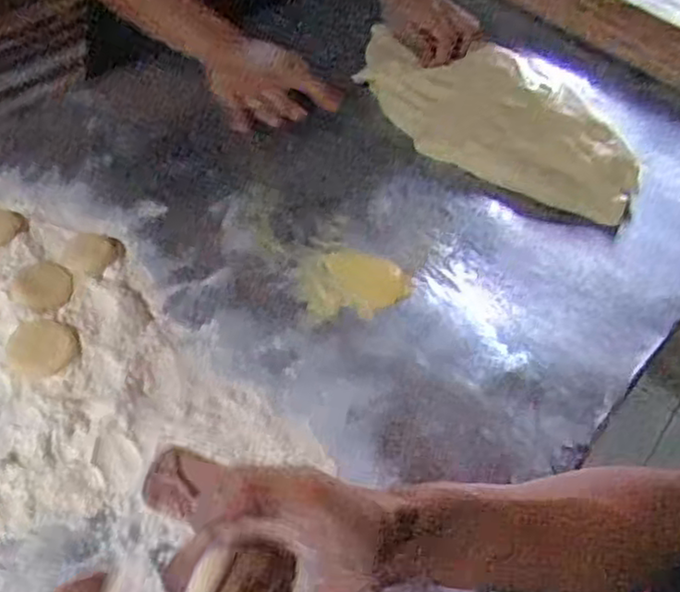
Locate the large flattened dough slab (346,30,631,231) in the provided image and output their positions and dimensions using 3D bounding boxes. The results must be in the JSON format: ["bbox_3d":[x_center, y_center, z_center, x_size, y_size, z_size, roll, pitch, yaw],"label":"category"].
[{"bbox_3d":[0.172,-0.204,0.808,0.333,0.055,0.151,27,51,12],"label":"large flattened dough slab"}]

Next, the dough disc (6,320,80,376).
[{"bbox_3d":[-0.228,0.039,0.548,0.049,0.007,0.048,5,50,-7],"label":"dough disc"}]

